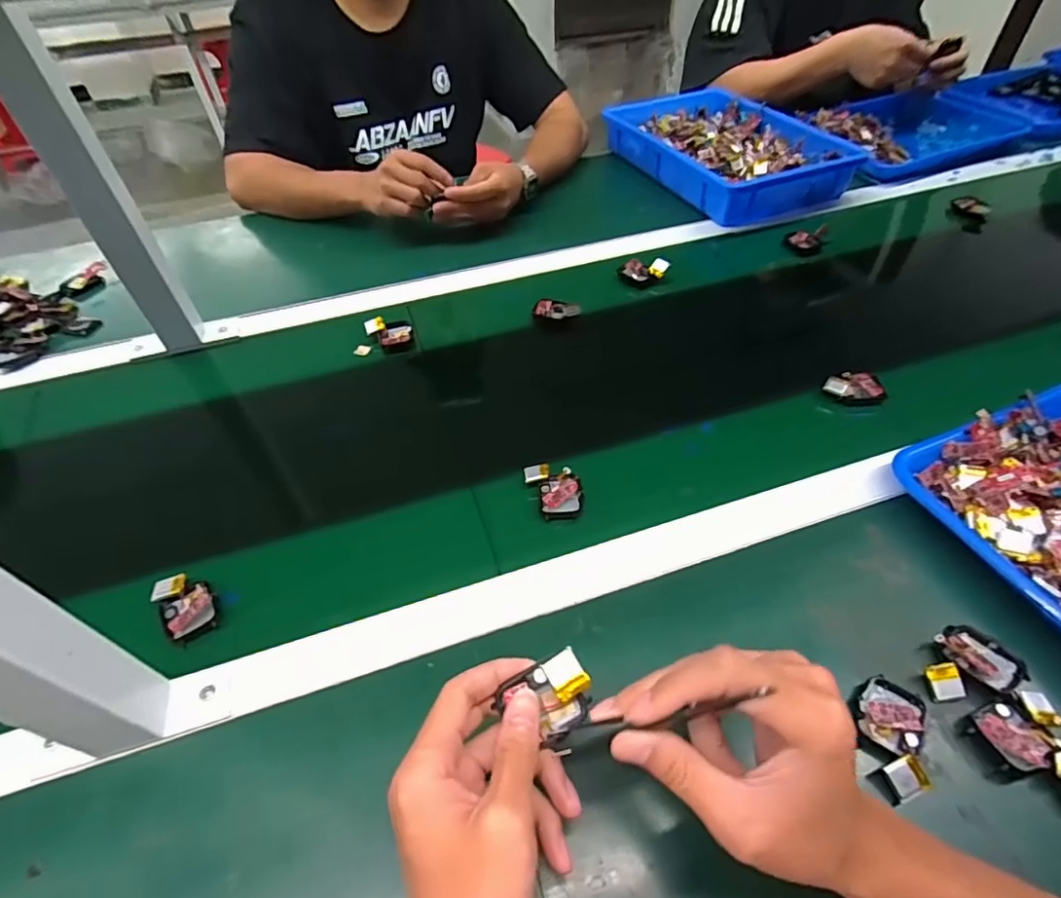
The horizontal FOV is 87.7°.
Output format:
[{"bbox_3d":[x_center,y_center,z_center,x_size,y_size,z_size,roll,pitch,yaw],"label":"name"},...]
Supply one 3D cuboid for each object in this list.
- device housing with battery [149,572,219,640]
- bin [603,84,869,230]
[{"bbox_3d":[-0.261,0.117,0.419,0.036,0.015,0.055,-33,56,-24],"label":"device housing with battery"},{"bbox_3d":[0.305,-0.484,0.894,0.257,0.069,0.370,-19,49,-13],"label":"bin"}]

